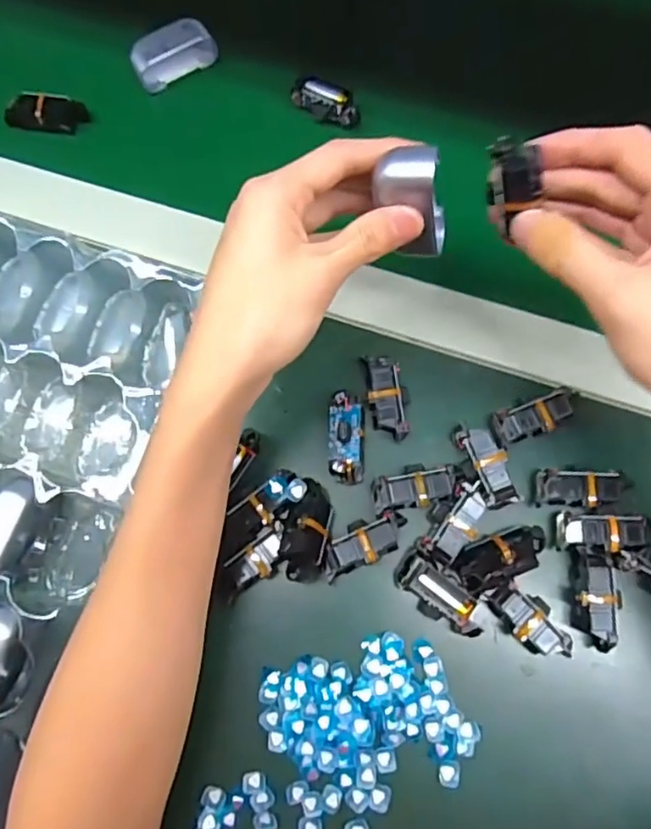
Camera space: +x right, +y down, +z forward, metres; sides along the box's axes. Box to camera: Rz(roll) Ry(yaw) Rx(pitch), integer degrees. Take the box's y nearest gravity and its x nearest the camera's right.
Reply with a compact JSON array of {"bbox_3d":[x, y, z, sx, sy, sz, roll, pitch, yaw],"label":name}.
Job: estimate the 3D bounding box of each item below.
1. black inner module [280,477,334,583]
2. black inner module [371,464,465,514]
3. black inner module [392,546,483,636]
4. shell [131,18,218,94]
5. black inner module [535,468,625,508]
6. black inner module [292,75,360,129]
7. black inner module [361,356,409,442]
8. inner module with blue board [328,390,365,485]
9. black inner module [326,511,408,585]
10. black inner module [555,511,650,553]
[{"bbox_3d":[-0.011,0.067,0.342,0.026,0.033,0.057,7,76,4],"label":"black inner module"},{"bbox_3d":[0.054,0.042,0.351,0.053,0.022,0.024,-12,76,-1],"label":"black inner module"},{"bbox_3d":[0.064,0.102,0.336,0.026,0.019,0.054,-44,79,-8],"label":"black inner module"},{"bbox_3d":[-0.112,-0.265,0.435,0.061,0.022,0.028,-33,77,-6],"label":"shell"},{"bbox_3d":[0.149,0.043,0.346,0.050,0.019,0.021,3,76,3],"label":"black inner module"},{"bbox_3d":[0.002,-0.221,0.418,0.050,0.017,0.019,25,78,8],"label":"black inner module"},{"bbox_3d":[0.039,-0.009,0.367,0.026,0.021,0.053,-7,76,0],"label":"black inner module"},{"bbox_3d":[0.013,0.015,0.360,0.021,0.022,0.054,-1,76,2],"label":"inner module with blue board"},{"bbox_3d":[0.023,0.074,0.344,0.052,0.023,0.024,-25,77,-4],"label":"black inner module"},{"bbox_3d":[0.157,0.067,0.340,0.048,0.018,0.021,2,76,3],"label":"black inner module"}]

